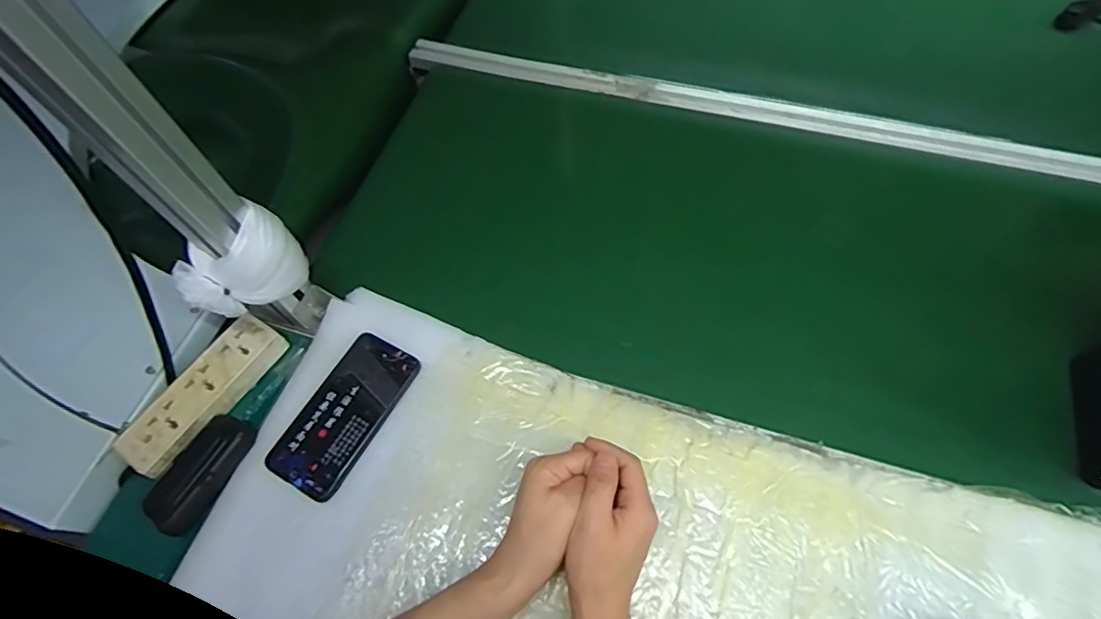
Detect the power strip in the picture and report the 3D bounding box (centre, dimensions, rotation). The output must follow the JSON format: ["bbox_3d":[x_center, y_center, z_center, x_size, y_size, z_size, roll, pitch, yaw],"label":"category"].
[{"bbox_3d":[-0.343,0.083,0.546,0.056,0.023,0.168,29,67,17],"label":"power strip"}]

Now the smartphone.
[{"bbox_3d":[-0.201,0.099,0.534,0.078,0.010,0.154,26,67,16],"label":"smartphone"}]

